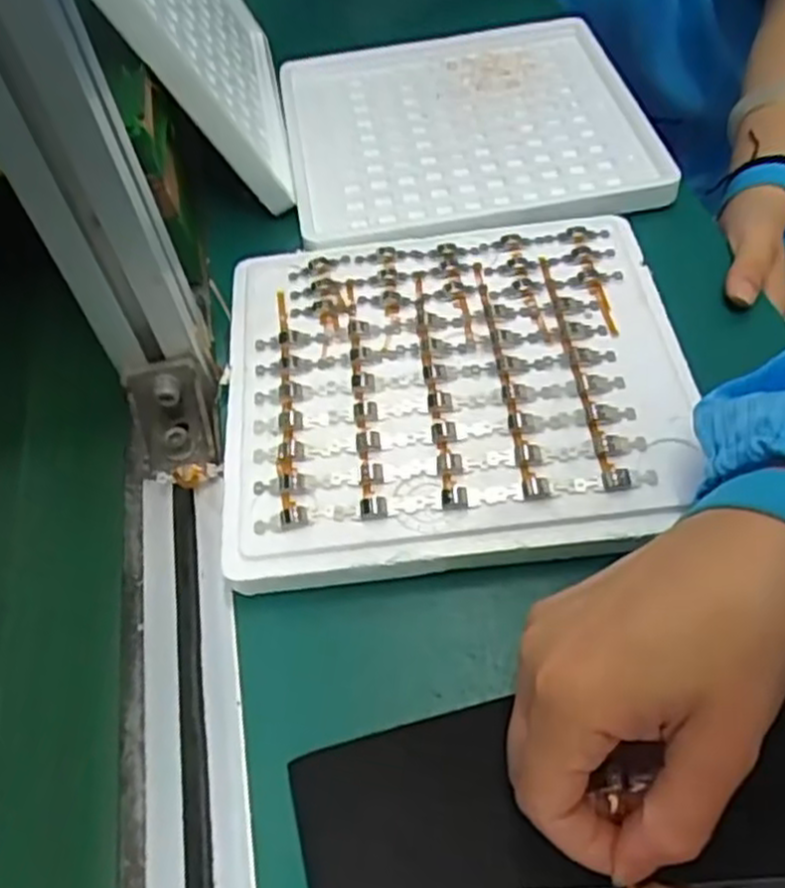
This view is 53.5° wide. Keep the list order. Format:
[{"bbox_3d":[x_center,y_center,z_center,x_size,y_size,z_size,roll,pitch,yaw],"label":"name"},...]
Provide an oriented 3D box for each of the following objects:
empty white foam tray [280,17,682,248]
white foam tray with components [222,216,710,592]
[{"bbox_3d":[0.047,-0.209,0.507,0.230,0.022,0.213,-7,53,0],"label":"empty white foam tray"},{"bbox_3d":[0.029,-0.031,0.385,0.219,0.028,0.195,-7,53,1],"label":"white foam tray with components"}]

